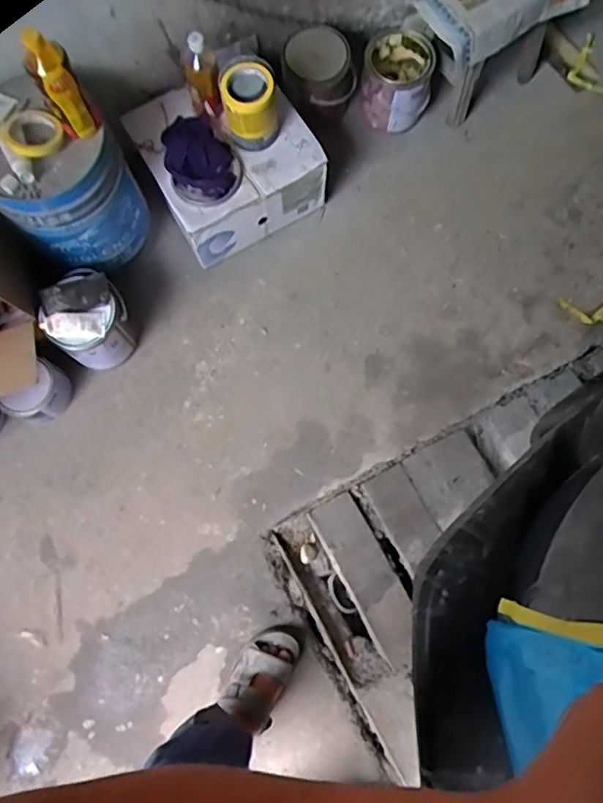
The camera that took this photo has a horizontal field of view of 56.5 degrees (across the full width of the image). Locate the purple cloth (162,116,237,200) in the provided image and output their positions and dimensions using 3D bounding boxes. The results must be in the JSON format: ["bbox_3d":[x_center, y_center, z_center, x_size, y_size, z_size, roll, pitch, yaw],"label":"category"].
[{"bbox_3d":[-0.211,-0.509,1.143,0.129,0.040,0.183,-10,76,-1],"label":"purple cloth"}]

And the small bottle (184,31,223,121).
[{"bbox_3d":[-0.196,-0.638,1.106,0.061,0.149,0.059,0,77,-1],"label":"small bottle"}]

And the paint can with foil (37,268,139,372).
[{"bbox_3d":[-0.417,-0.158,1.108,0.132,0.184,0.157,34,79,9],"label":"paint can with foil"}]

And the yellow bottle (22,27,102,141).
[{"bbox_3d":[-0.375,-0.496,0.861,0.067,0.202,0.079,-29,79,-7],"label":"yellow bottle"}]

